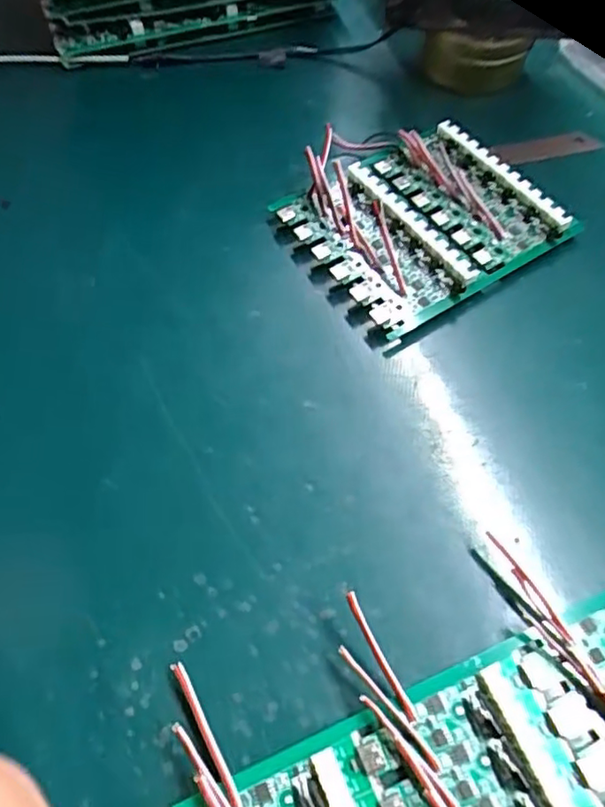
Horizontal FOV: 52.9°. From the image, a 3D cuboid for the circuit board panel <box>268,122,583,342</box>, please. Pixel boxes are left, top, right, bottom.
[{"bbox_3d":[0.060,-0.094,0.309,0.112,0.017,0.098,-31,64,-13],"label":"circuit board panel"}]

